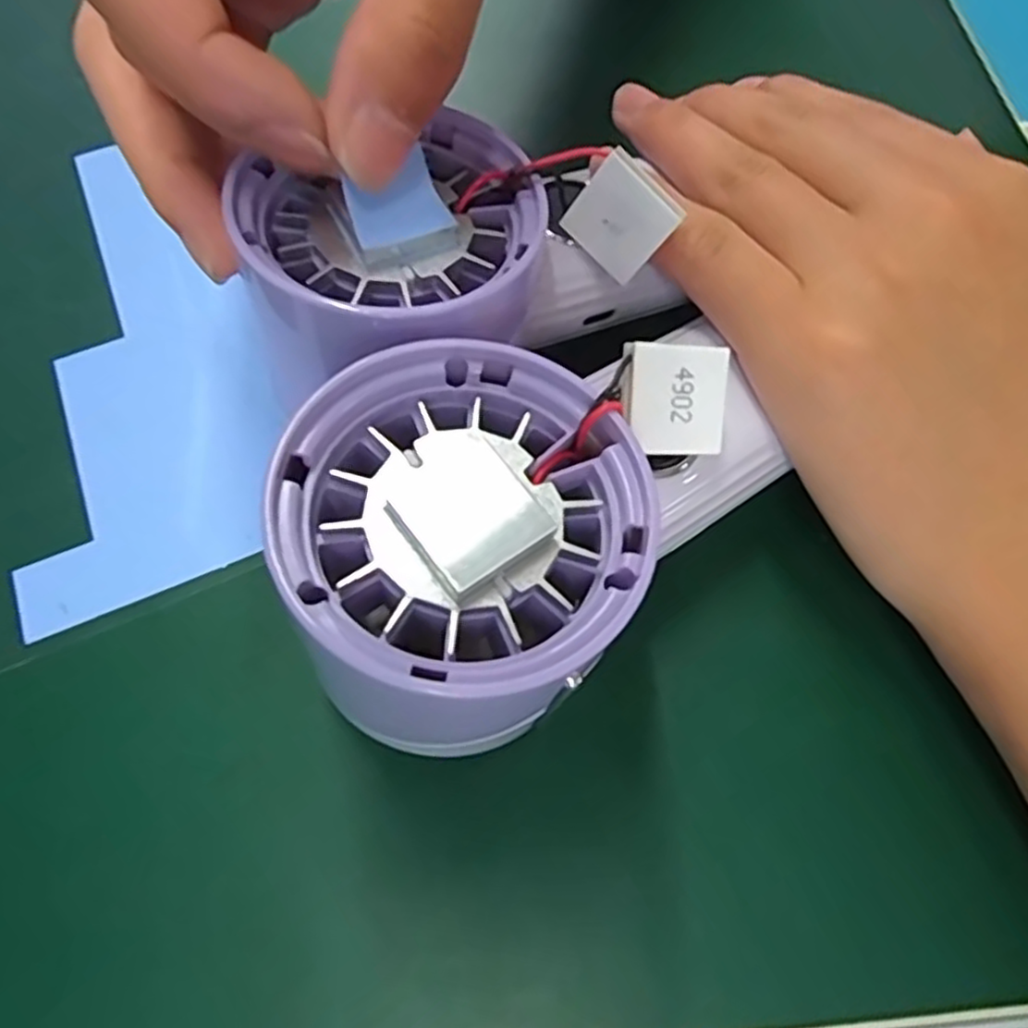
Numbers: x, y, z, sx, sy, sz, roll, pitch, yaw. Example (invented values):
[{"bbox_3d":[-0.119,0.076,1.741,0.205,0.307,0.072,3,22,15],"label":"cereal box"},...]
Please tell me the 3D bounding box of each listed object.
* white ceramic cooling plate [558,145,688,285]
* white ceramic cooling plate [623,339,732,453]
[{"bbox_3d":[0.023,-0.063,0.156,0.020,0.020,0.004,42,44,-6],"label":"white ceramic cooling plate"},{"bbox_3d":[0.030,-0.021,0.135,0.021,0.004,0.020,-3,101,-19],"label":"white ceramic cooling plate"}]

